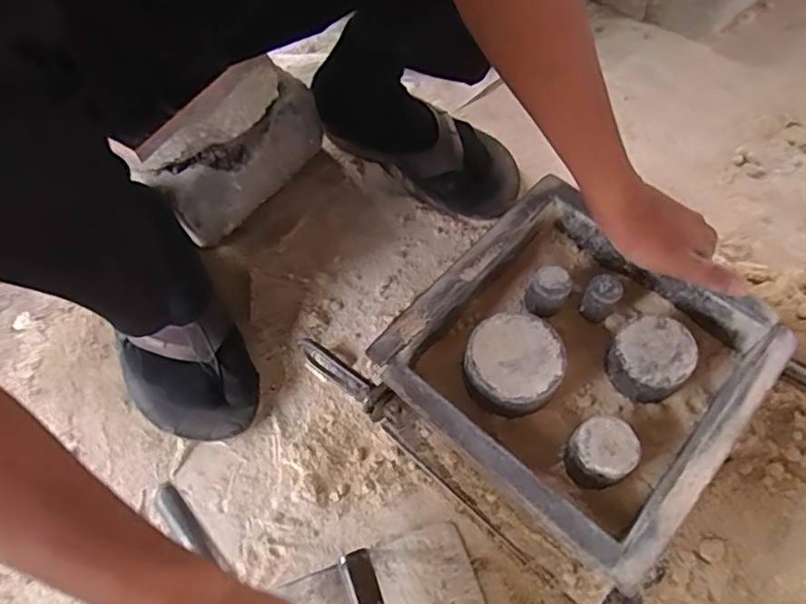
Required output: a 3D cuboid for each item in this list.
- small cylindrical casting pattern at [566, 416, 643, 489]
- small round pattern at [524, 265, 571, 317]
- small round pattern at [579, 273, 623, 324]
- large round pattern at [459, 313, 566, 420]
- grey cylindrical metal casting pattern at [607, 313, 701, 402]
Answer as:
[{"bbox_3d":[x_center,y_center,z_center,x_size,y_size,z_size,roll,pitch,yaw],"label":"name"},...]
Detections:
[{"bbox_3d":[0.144,0.110,0.428,0.044,0.040,0.043,-1,66,1],"label":"small cylindrical casting pattern"},{"bbox_3d":[0.120,-0.008,0.491,0.032,0.033,0.034,-1,66,1],"label":"small round pattern"},{"bbox_3d":[0.163,-0.001,0.489,0.026,0.049,0.022,29,70,14],"label":"small round pattern"},{"bbox_3d":[0.087,0.051,0.463,0.073,0.037,0.072,-1,66,1],"label":"large round pattern"},{"bbox_3d":[0.192,0.046,0.460,0.055,0.045,0.056,-1,66,1],"label":"grey cylindrical metal casting pattern"}]

